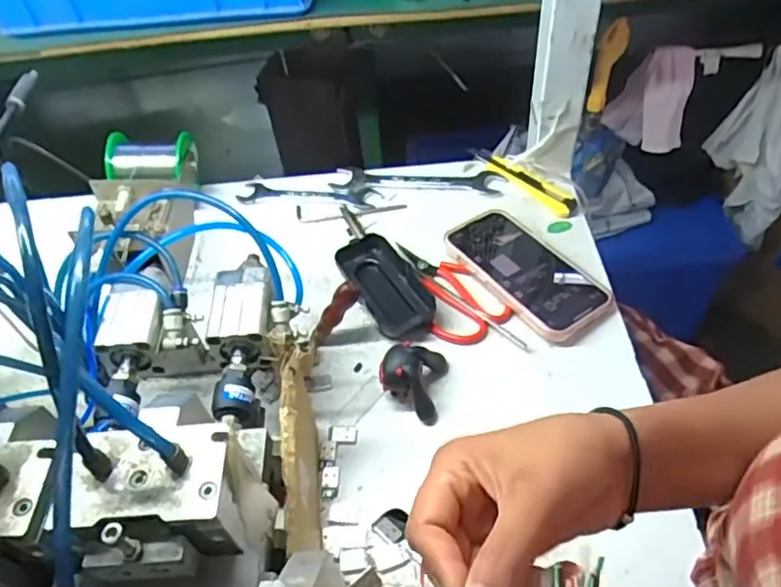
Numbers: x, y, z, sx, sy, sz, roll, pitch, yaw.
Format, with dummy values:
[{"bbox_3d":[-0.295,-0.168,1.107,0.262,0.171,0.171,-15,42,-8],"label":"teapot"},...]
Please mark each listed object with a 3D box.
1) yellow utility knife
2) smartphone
[{"bbox_3d":[0.136,-0.120,0.635,0.027,0.012,0.140,-35,55,-22],"label":"yellow utility knife"},{"bbox_3d":[0.121,-0.021,0.546,0.079,0.015,0.150,-32,54,-20],"label":"smartphone"}]

